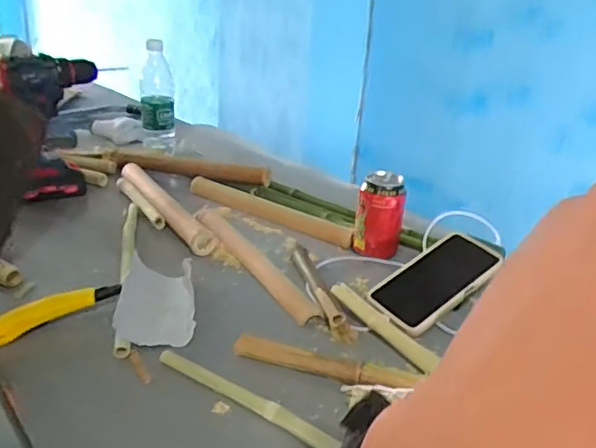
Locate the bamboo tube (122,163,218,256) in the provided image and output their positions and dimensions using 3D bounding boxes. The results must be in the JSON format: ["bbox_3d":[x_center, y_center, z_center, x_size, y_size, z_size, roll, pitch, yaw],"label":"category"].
[{"bbox_3d":[-0.207,-0.028,0.855,0.042,0.036,0.295,-14,30,-33],"label":"bamboo tube"}]

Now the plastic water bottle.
[{"bbox_3d":[-0.258,-0.232,1.036,0.065,0.186,0.052,-2,25,-13],"label":"plastic water bottle"}]

